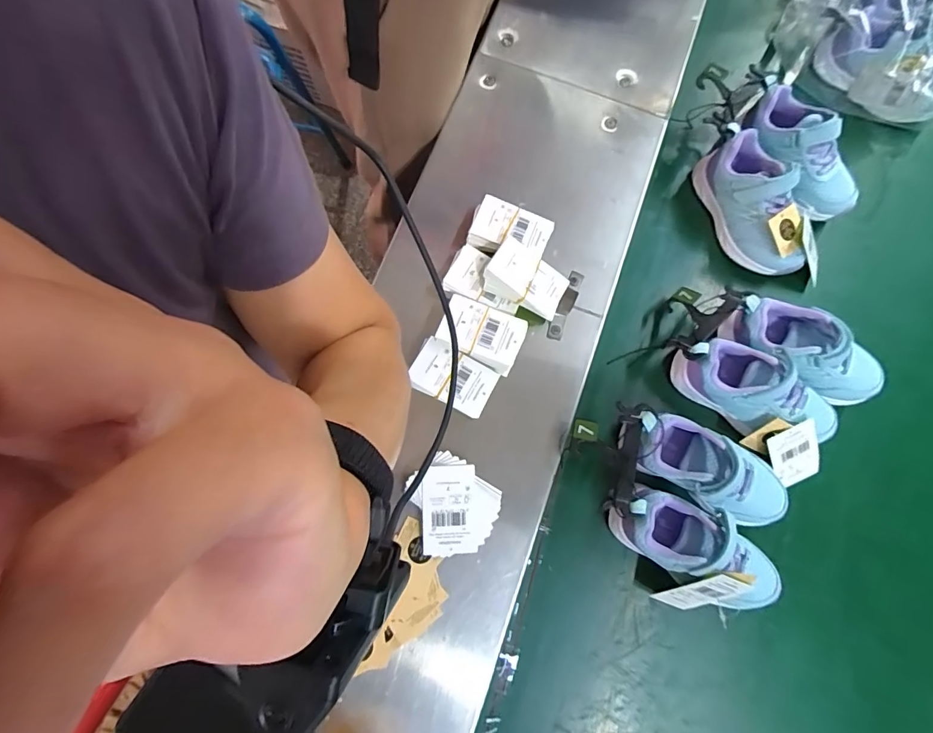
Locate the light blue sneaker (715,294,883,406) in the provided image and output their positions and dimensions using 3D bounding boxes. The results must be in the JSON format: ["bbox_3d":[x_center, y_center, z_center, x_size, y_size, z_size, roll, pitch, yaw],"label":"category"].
[{"bbox_3d":[0.352,-0.016,0.468,0.169,0.081,0.067,27,79,2],"label":"light blue sneaker"}]

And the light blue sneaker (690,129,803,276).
[{"bbox_3d":[0.317,-0.176,0.498,0.057,0.078,0.159,-15,80,-6],"label":"light blue sneaker"}]

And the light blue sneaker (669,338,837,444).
[{"bbox_3d":[0.296,0.030,0.460,0.165,0.083,0.070,34,79,4],"label":"light blue sneaker"}]

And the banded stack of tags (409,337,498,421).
[{"bbox_3d":[-0.013,0.014,0.442,0.080,0.032,0.051,26,81,2],"label":"banded stack of tags"}]

